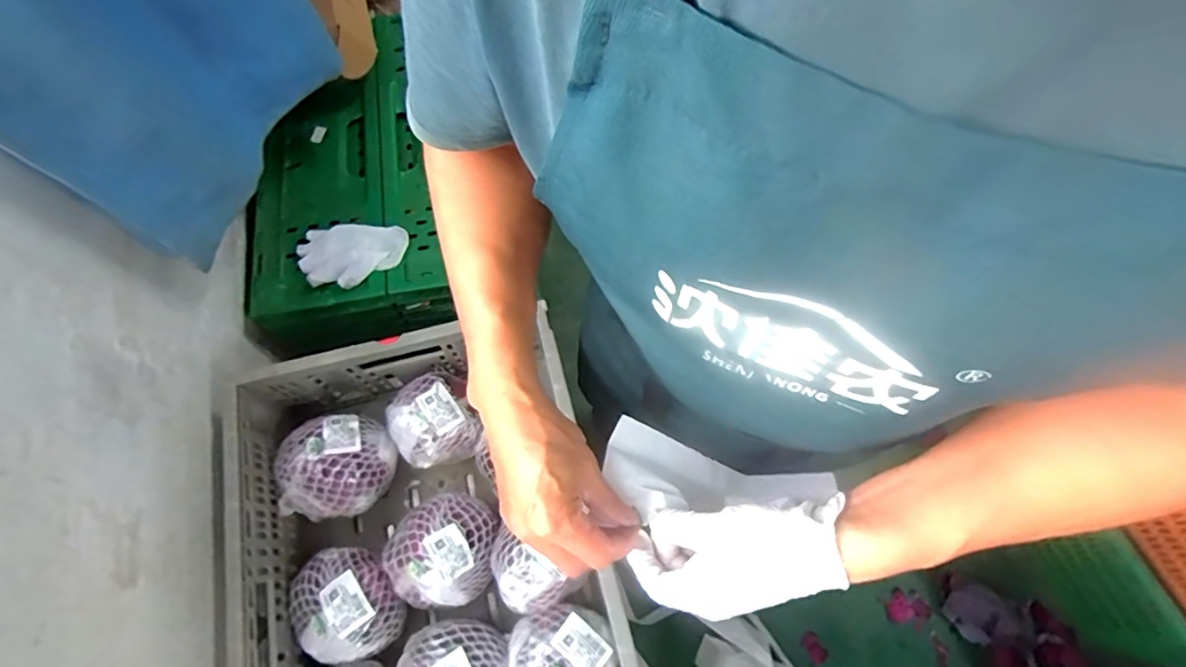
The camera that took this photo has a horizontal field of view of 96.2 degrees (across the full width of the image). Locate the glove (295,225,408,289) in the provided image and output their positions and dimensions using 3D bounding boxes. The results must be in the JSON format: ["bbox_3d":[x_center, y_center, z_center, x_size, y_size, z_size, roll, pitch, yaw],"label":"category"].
[{"bbox_3d":[-0.365,-0.120,0.812,0.151,0.024,0.101,-2,68,-1],"label":"glove"}]

